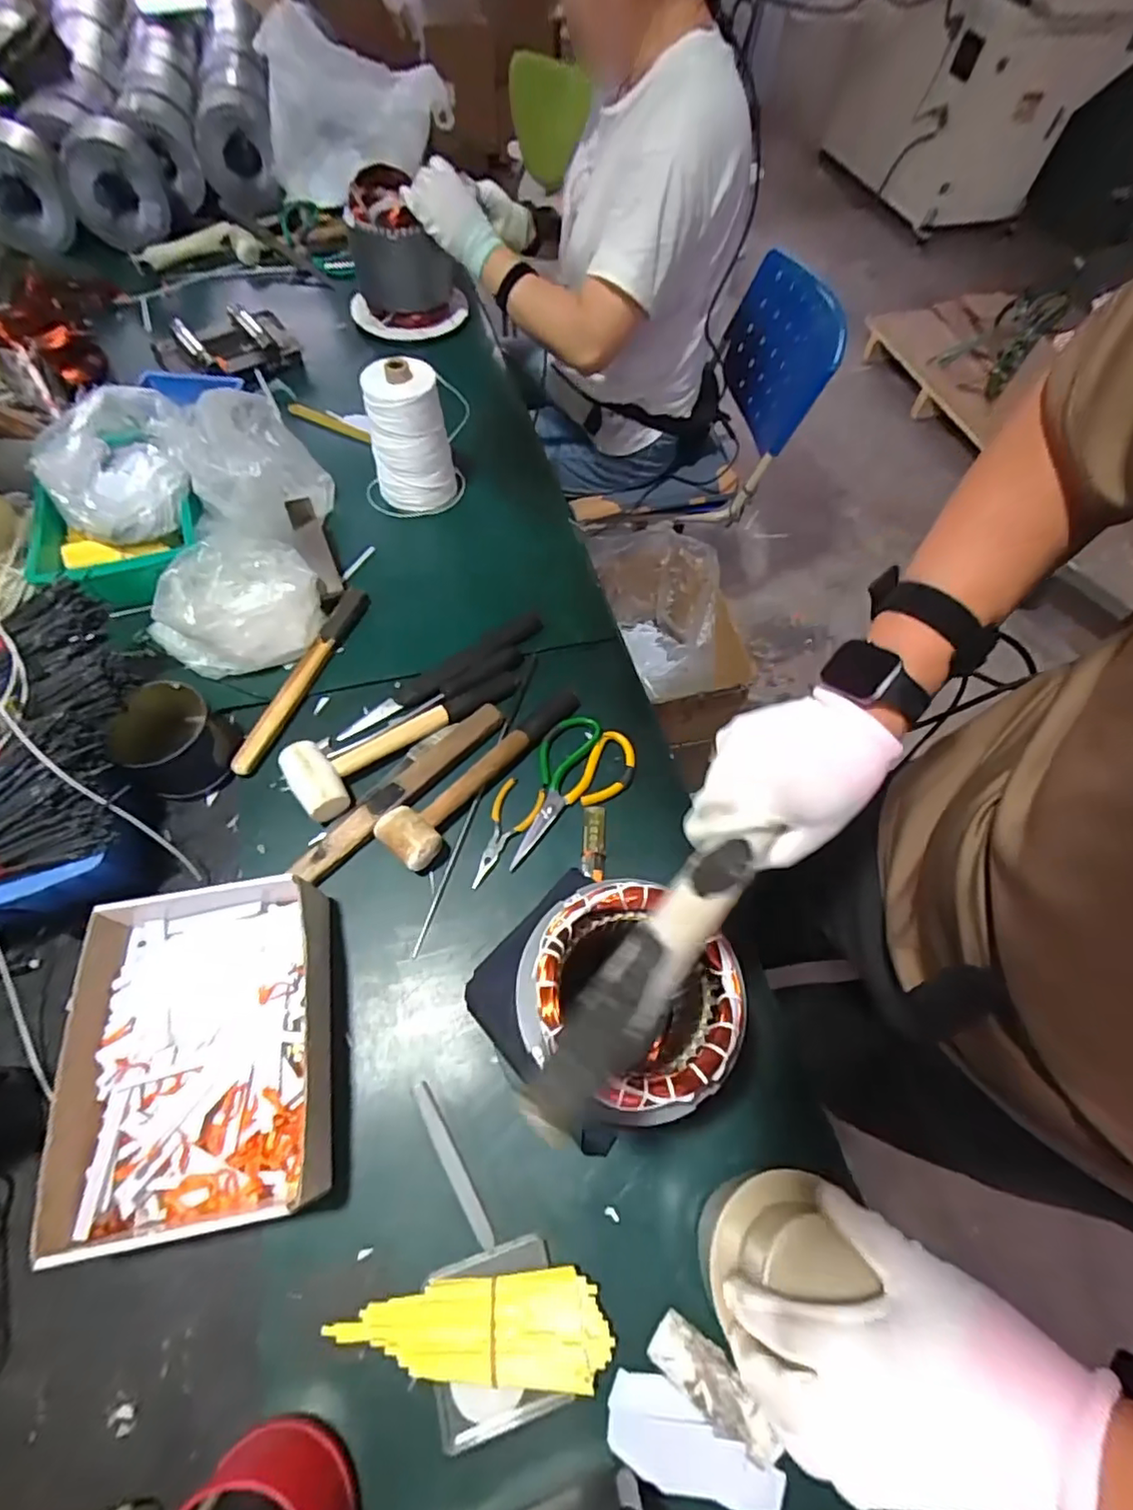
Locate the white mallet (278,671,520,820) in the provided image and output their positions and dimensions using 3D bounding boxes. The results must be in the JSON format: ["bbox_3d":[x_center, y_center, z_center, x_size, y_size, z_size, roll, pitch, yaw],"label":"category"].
[{"bbox_3d":[-0.161,-0.019,0.648,0.265,0.042,0.082,-26,66,-16],"label":"white mallet"}]

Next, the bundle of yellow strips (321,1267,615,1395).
[{"bbox_3d":[-0.068,0.410,0.429,0.192,0.027,0.060,0,61,-3],"label":"bundle of yellow strips"}]

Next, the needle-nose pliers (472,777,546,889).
[{"bbox_3d":[-0.064,0.079,0.615,0.046,0.017,0.116,22,62,9],"label":"needle-nose pliers"}]

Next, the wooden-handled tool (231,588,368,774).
[{"bbox_3d":[-0.300,-0.093,0.694,0.028,0.026,0.260,17,62,6],"label":"wooden-handled tool"}]

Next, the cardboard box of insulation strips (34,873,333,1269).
[{"bbox_3d":[-0.294,0.232,0.494,0.198,0.067,0.256,-8,62,-8],"label":"cardboard box of insulation strips"}]

